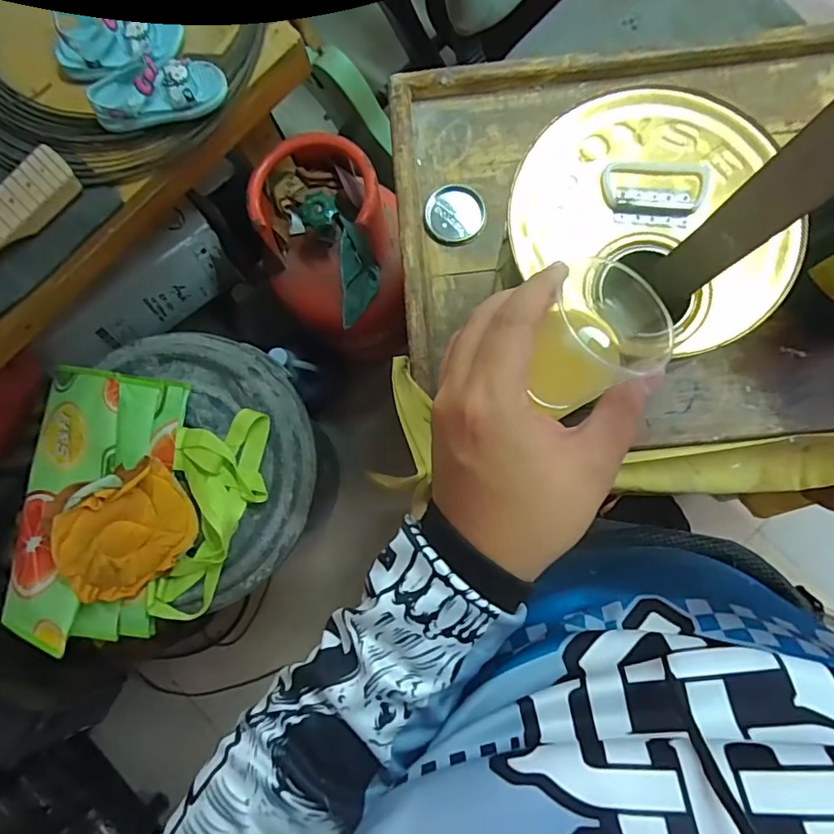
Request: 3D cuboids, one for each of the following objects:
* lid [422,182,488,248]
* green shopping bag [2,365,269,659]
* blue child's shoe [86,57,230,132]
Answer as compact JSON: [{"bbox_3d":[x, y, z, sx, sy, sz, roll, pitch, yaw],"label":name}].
[{"bbox_3d":[0.037,-0.198,0.522,0.058,0.007,0.061,0,82,4],"label":"lid"},{"bbox_3d":[-0.407,0.130,0.752,0.323,0.125,0.372,7,83,5],"label":"green shopping bag"},{"bbox_3d":[-0.307,-0.388,0.630,0.154,0.043,0.069,-17,82,1],"label":"blue child's shoe"}]

